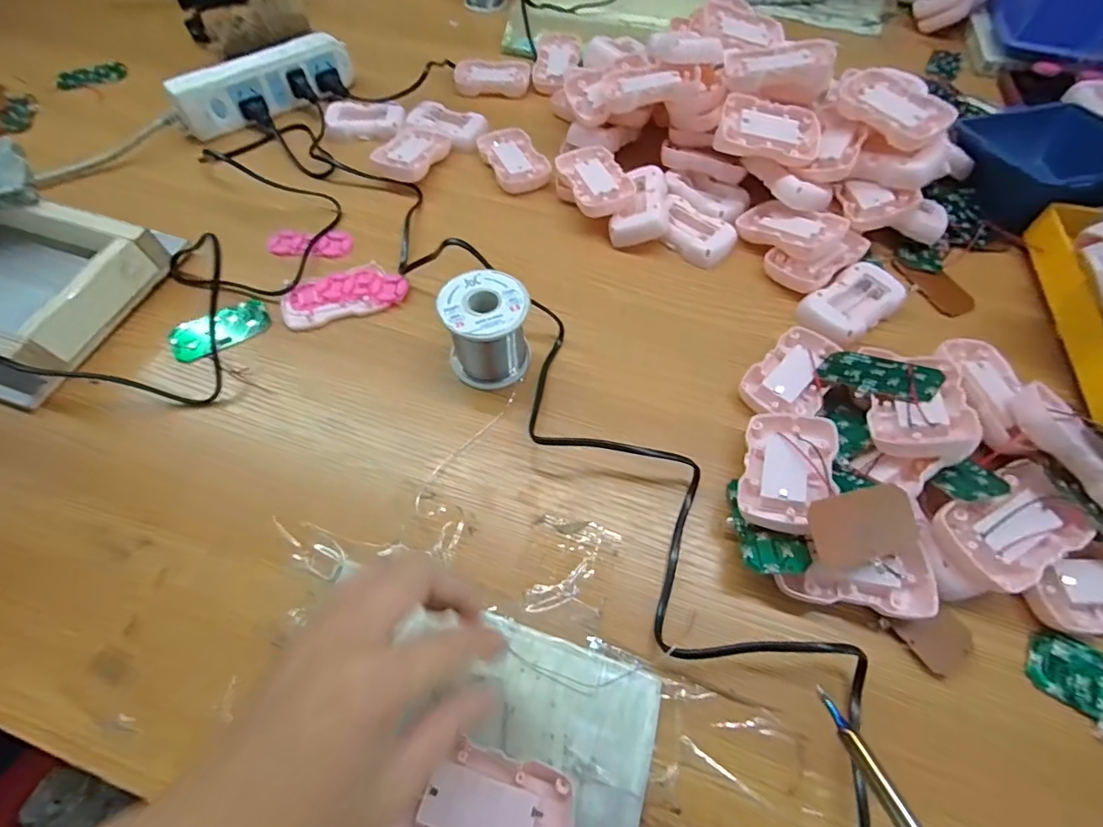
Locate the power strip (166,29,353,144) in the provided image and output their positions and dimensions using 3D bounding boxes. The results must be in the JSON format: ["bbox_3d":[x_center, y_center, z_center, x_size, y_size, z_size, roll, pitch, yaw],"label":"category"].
[{"bbox_3d":[-0.313,-0.366,0.541,0.194,0.050,0.027,-41,68,-21],"label":"power strip"}]

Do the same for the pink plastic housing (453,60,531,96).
[{"bbox_3d":[-0.071,-0.407,0.596,0.090,0.023,0.046,-5,60,-2],"label":"pink plastic housing"}]

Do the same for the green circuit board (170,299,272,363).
[{"bbox_3d":[-0.269,-0.068,0.399,0.073,0.011,0.039,-23,62,-13],"label":"green circuit board"}]

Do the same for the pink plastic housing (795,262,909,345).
[{"bbox_3d":[0.251,-0.092,0.408,0.086,0.020,0.051,-33,65,-17],"label":"pink plastic housing"}]

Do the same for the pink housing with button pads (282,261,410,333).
[{"bbox_3d":[-0.177,-0.101,0.418,0.102,0.009,0.049,-19,62,-10],"label":"pink housing with button pads"}]

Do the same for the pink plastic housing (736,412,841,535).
[{"bbox_3d":[0.152,0.034,0.315,0.053,0.014,0.091,6,50,28],"label":"pink plastic housing"}]

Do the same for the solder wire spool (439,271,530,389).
[{"bbox_3d":[-0.048,-0.062,0.364,0.061,0.063,0.059,-8,60,-5],"label":"solder wire spool"}]

